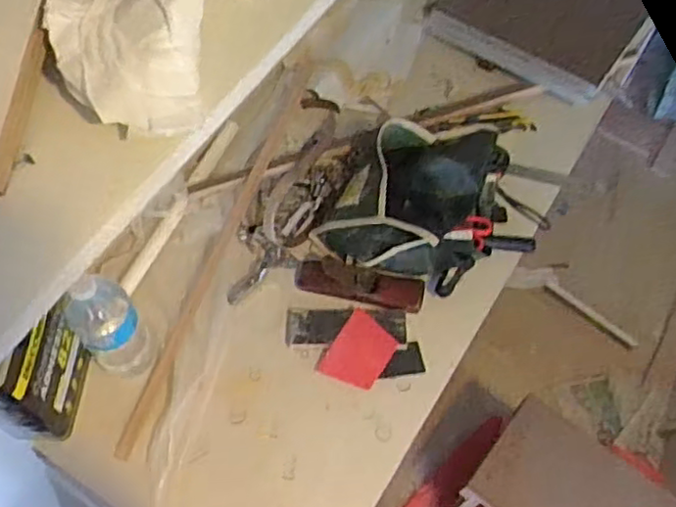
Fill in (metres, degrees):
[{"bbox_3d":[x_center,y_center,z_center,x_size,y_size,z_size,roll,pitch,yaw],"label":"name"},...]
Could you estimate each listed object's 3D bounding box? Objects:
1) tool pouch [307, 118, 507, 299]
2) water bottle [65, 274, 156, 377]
[{"bbox_3d":[0.122,-0.088,1.072,0.247,0.129,0.253,23,64,10],"label":"tool pouch"},{"bbox_3d":[-0.300,0.104,0.907,0.068,0.231,0.081,41,68,18],"label":"water bottle"}]

